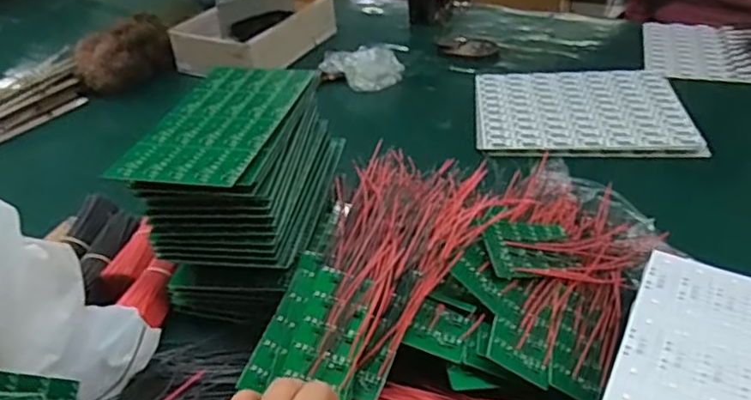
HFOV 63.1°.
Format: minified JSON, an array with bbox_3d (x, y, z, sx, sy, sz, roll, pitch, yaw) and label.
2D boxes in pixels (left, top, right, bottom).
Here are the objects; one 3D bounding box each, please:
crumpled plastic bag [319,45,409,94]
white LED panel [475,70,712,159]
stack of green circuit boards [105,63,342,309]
[{"bbox_3d":[-0.029,-0.199,0.896,0.129,0.053,0.068,17,41,26],"label":"crumpled plastic bag"},{"bbox_3d":[0.259,-0.117,0.775,0.254,0.009,0.206,2,37,7],"label":"white LED panel"},{"bbox_3d":[-0.111,-0.016,0.539,0.121,0.134,0.195,5,37,11],"label":"stack of green circuit boards"}]

